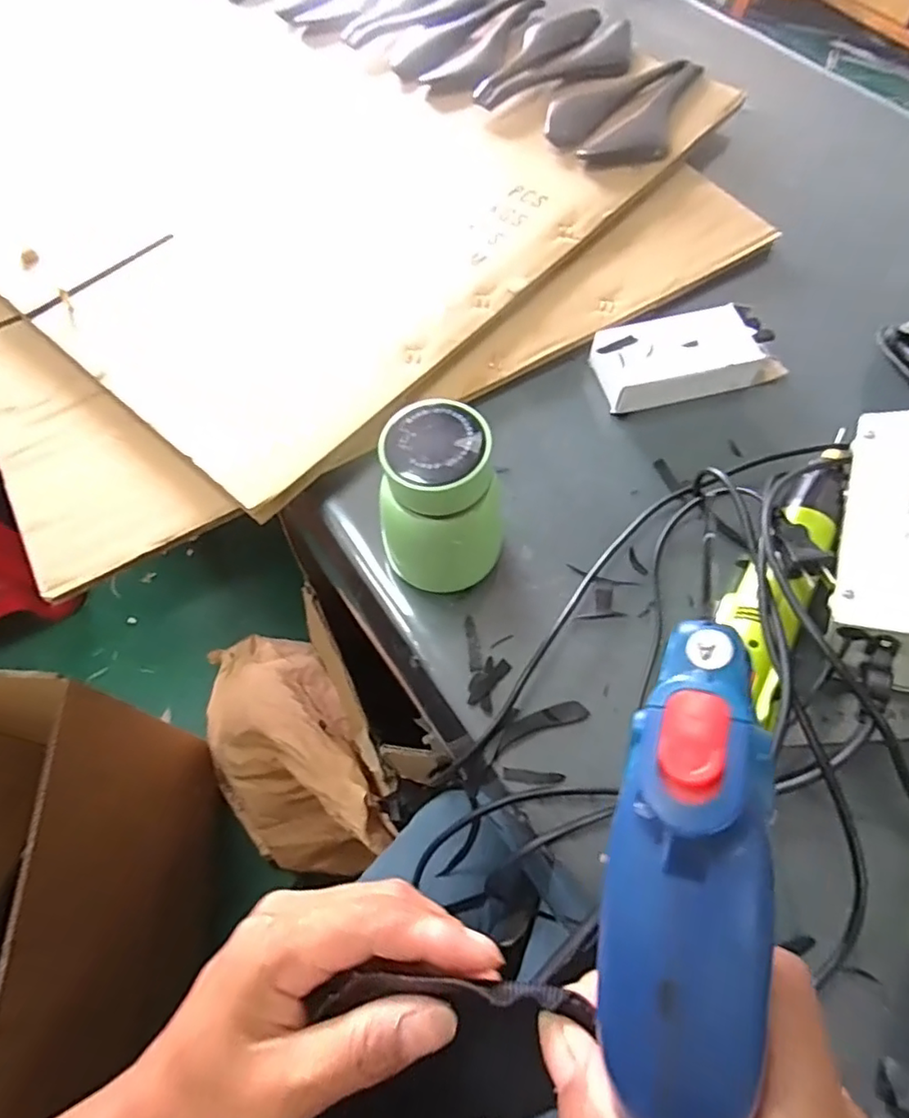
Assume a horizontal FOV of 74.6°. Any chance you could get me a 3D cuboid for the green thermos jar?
[{"bbox_3d":[-0.006,-0.036,0.382,0.075,0.120,0.072,0,64,1],"label":"green thermos jar"}]

